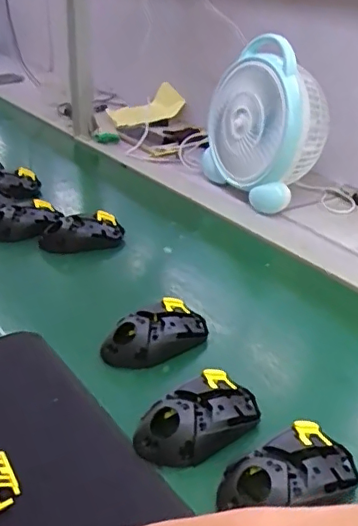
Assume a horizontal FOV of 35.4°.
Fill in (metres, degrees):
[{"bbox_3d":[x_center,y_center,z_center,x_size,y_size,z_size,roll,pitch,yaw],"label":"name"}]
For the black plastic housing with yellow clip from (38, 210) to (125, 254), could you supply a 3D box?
[{"bbox_3d":[-0.139,-0.044,0.798,0.116,0.043,0.052,-6,31,-17],"label":"black plastic housing with yellow clip"}]

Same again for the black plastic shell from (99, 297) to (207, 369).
[{"bbox_3d":[-0.026,0.073,0.591,0.116,0.041,0.057,-20,38,-36],"label":"black plastic shell"}]

